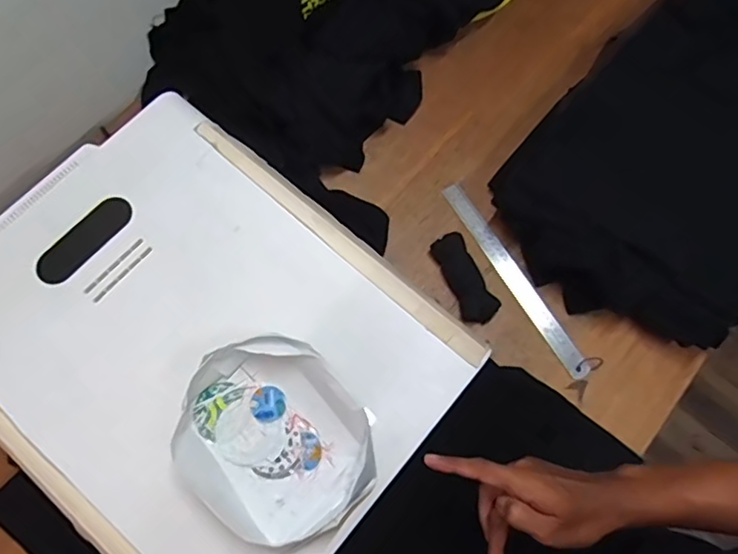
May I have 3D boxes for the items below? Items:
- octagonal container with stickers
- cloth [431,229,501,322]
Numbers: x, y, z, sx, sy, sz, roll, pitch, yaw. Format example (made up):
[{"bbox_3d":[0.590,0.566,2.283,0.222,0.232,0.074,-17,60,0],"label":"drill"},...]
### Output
[{"bbox_3d":[-0.090,0.155,0.536,0.187,0.049,0.161,39,73,14],"label":"octagonal container with stickers"},{"bbox_3d":[0.134,0.002,0.785,0.049,0.022,0.129,-24,71,-9],"label":"cloth"}]

